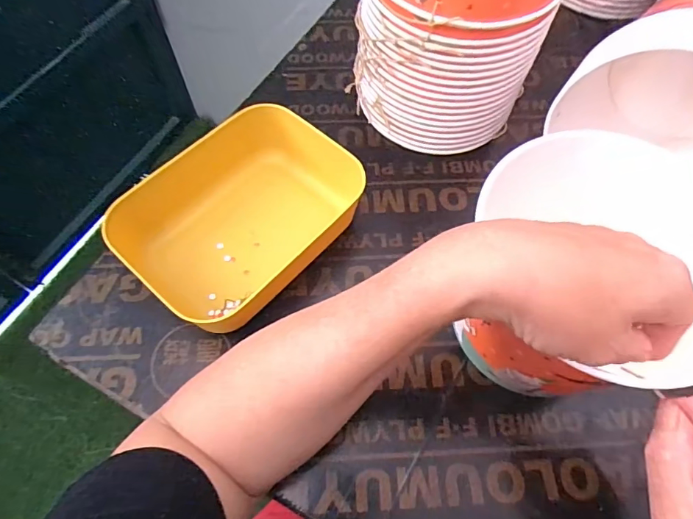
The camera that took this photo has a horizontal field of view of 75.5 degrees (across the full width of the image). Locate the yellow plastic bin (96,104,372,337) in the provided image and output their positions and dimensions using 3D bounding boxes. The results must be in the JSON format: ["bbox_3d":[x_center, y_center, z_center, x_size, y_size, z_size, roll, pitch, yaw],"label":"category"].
[{"bbox_3d":[-0.088,-0.039,0.389,0.145,0.057,0.193,38,68,17],"label":"yellow plastic bin"}]

